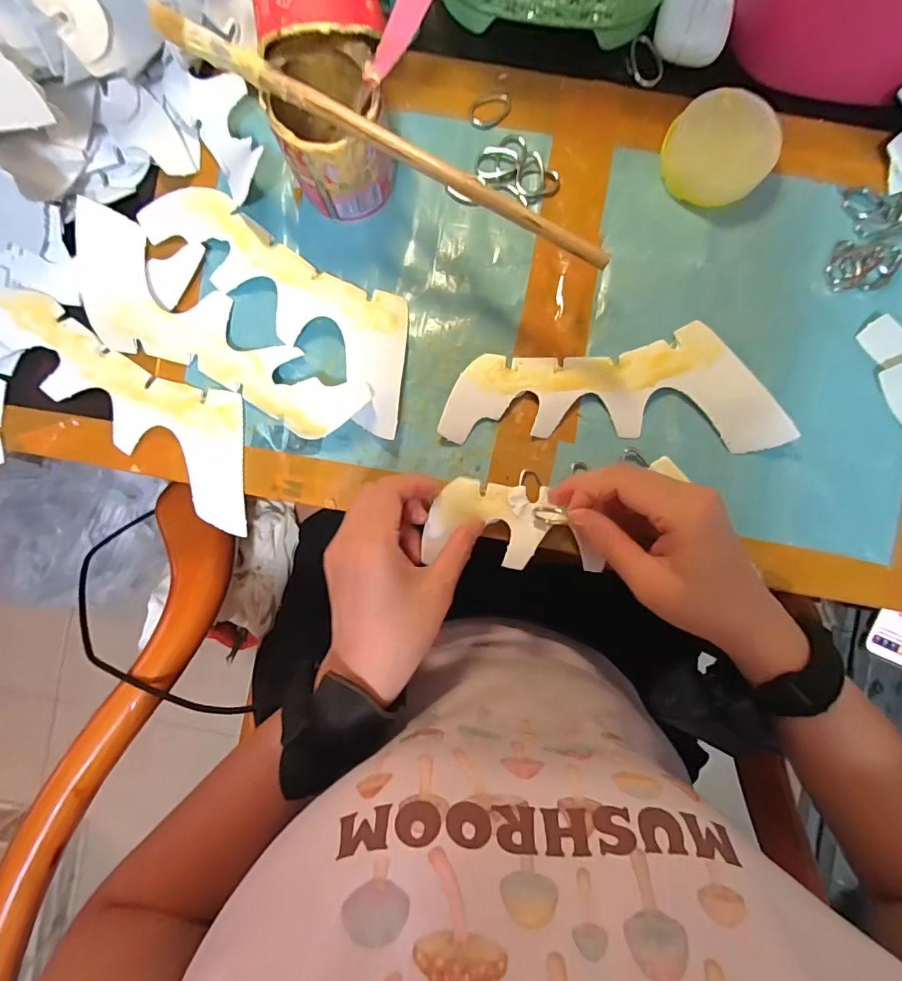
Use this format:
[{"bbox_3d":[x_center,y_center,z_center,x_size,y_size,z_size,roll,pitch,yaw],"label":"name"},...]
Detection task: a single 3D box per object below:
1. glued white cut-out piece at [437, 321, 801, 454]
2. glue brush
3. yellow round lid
[{"bbox_3d":[0.108,-0.070,0.310,0.220,0.011,0.075,2,92,1],"label":"glued white cut-out piece"},{"bbox_3d":[-0.033,-0.179,0.238,0.255,0.011,0.011,27,89,-1],"label":"glue brush"},{"bbox_3d":[0.173,-0.220,0.298,0.066,0.009,0.062,5,110,15],"label":"yellow round lid"}]

